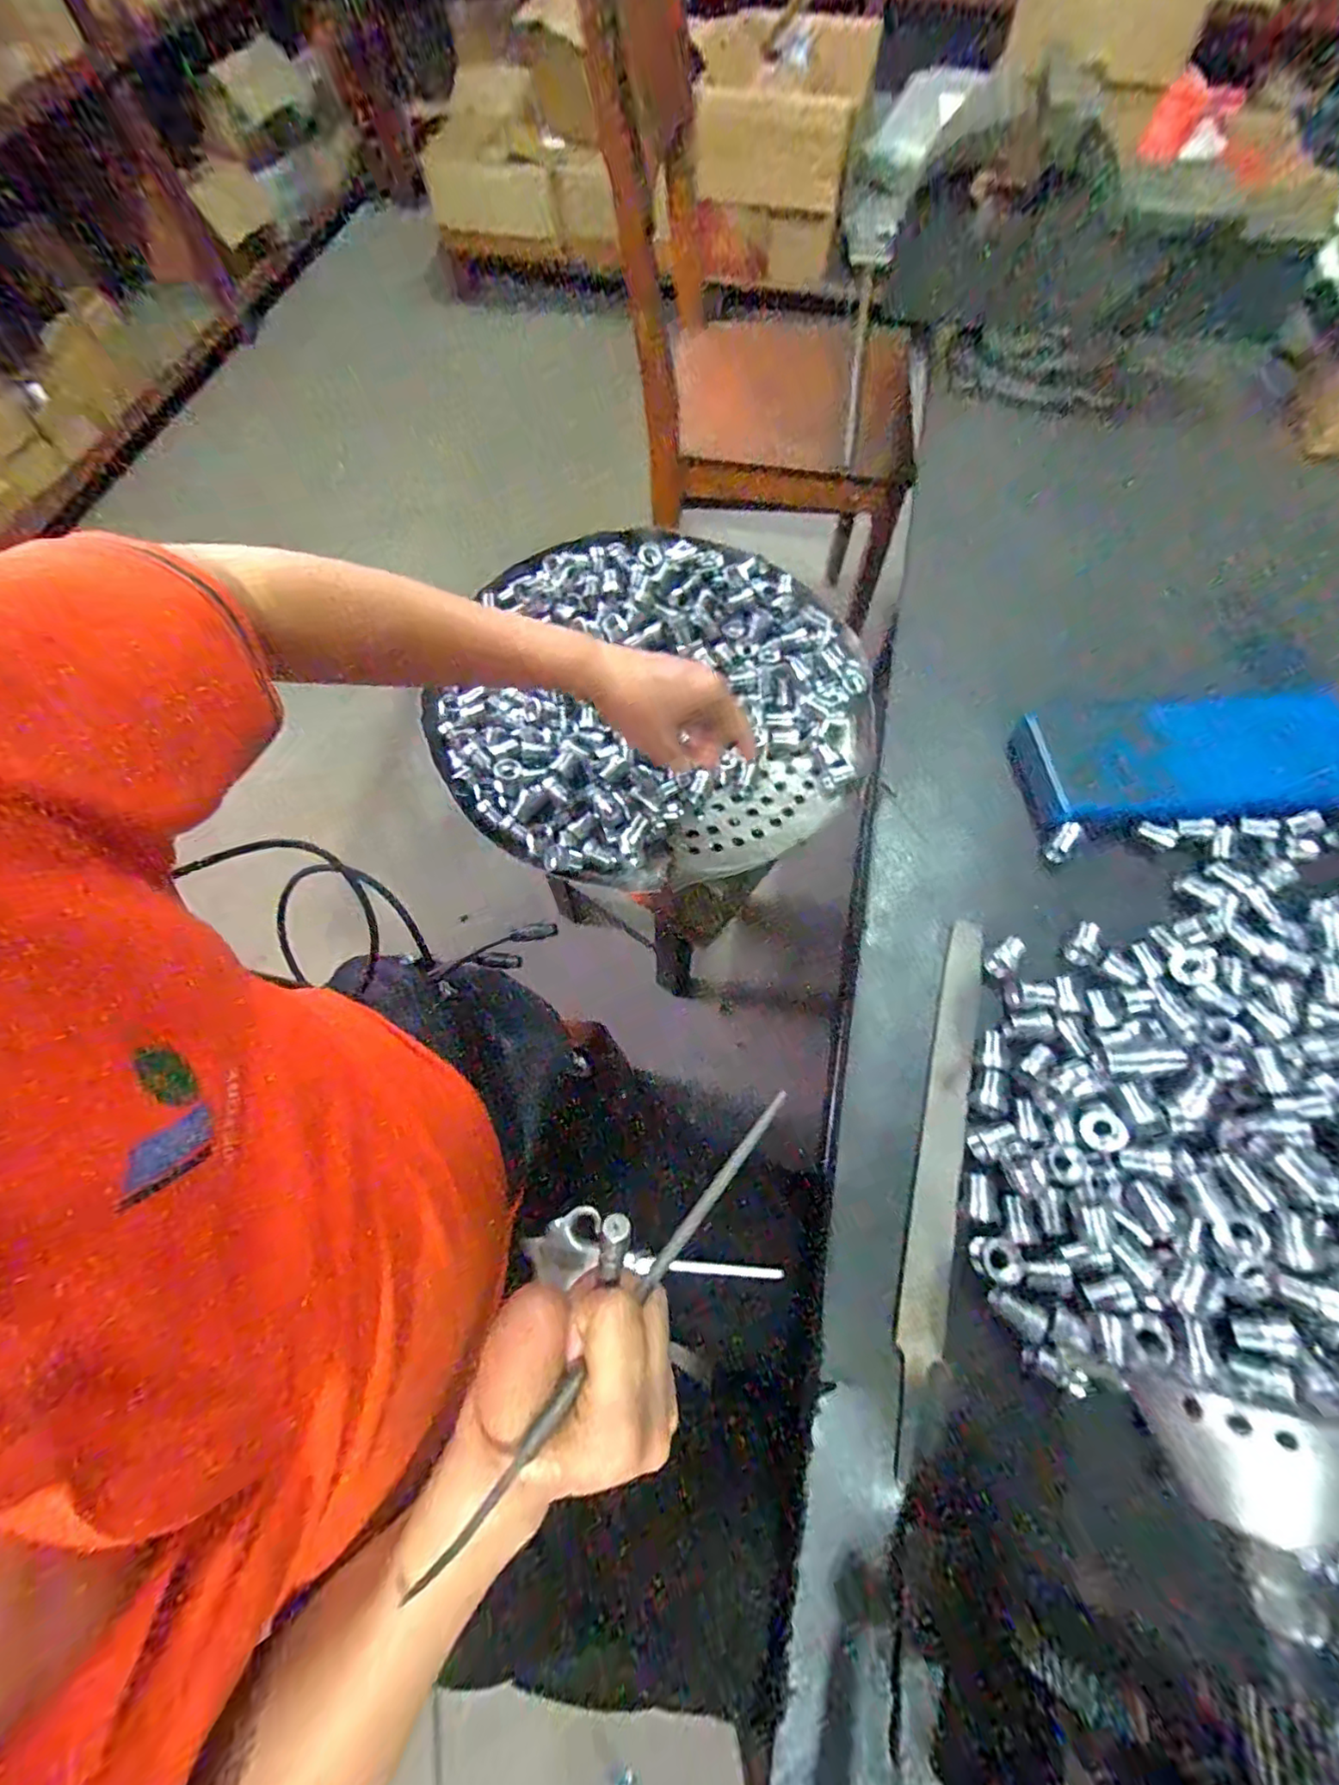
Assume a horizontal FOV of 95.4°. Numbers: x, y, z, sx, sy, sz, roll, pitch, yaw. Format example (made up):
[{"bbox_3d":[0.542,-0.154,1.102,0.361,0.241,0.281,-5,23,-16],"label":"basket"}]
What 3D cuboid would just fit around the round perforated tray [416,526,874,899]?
[{"bbox_3d":[-0.014,-0.175,0.538,0.371,0.046,0.356,0,66,0],"label":"round perforated tray"}]

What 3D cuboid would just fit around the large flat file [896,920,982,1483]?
[{"bbox_3d":[0.158,0.152,0.358,0.023,0.010,0.295,16,67,6],"label":"large flat file"}]

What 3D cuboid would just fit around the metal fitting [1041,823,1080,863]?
[{"bbox_3d":[0.279,-0.036,0.433,0.014,0.011,0.031,30,102,12],"label":"metal fitting"}]

